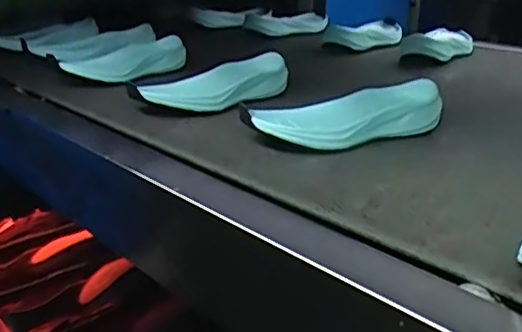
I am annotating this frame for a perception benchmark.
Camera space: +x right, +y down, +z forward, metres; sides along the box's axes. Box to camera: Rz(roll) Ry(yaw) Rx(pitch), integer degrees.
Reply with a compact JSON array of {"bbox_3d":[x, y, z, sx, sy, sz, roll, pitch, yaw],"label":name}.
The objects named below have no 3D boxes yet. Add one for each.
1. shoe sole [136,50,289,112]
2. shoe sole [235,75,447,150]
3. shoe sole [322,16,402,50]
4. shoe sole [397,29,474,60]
[{"bbox_3d":[-0.053,-0.099,0.708,0.191,0.038,0.060,-20,27,-27],"label":"shoe sole"},{"bbox_3d":[0.080,-0.047,0.587,0.197,0.042,0.074,-11,24,-27],"label":"shoe sole"},{"bbox_3d":[0.192,-0.239,1.082,0.089,0.043,0.213,11,29,36],"label":"shoe sole"},{"bbox_3d":[0.292,-0.197,0.975,0.067,0.044,0.196,11,29,35],"label":"shoe sole"}]

